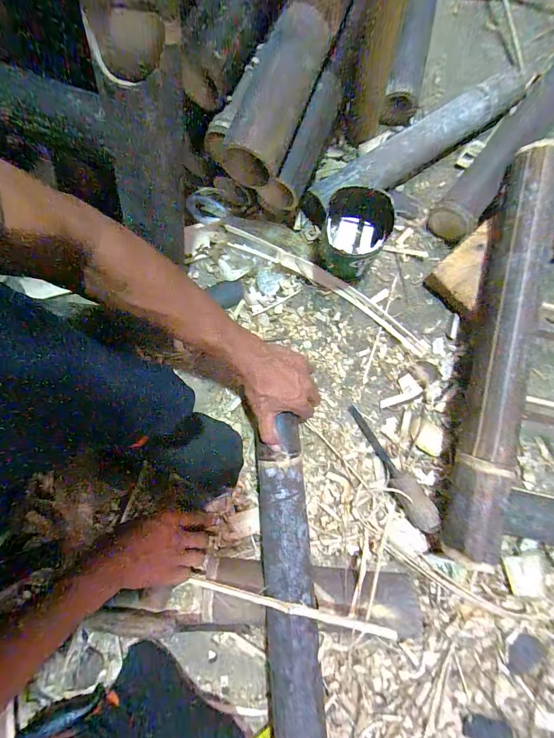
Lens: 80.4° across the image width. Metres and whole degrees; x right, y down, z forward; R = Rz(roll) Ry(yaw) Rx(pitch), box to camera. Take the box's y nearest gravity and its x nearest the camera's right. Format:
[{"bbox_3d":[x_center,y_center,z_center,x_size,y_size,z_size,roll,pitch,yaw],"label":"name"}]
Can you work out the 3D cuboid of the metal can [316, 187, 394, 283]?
[{"bbox_3d":[0.115,-0.195,0.509,0.089,0.131,0.090,0,83,2],"label":"metal can"}]

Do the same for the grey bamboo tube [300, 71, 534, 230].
[{"bbox_3d":[0.235,-0.375,0.545,0.434,0.066,0.071,-32,84,-2],"label":"grey bamboo tube"}]

